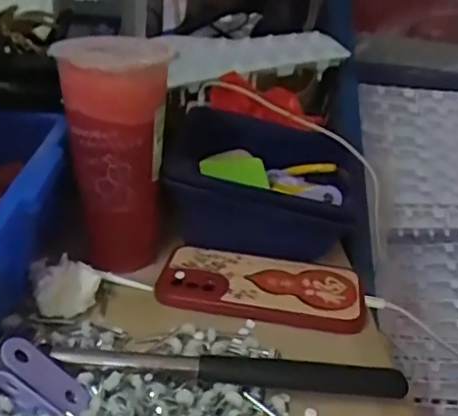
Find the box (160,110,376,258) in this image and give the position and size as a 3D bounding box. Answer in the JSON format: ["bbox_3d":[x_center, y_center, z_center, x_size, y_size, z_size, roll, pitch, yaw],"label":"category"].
[{"bbox_3d":[0.037,-0.022,0.506,0.171,0.077,0.139,9,28,2],"label":"box"}]

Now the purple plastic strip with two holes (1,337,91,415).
[{"bbox_3d":[-0.101,0.092,0.310,0.055,0.006,0.024,43,27,-11],"label":"purple plastic strip with two holes"}]

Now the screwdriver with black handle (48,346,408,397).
[{"bbox_3d":[0.003,0.103,0.348,0.212,0.022,0.018,6,28,-3],"label":"screwdriver with black handle"}]

